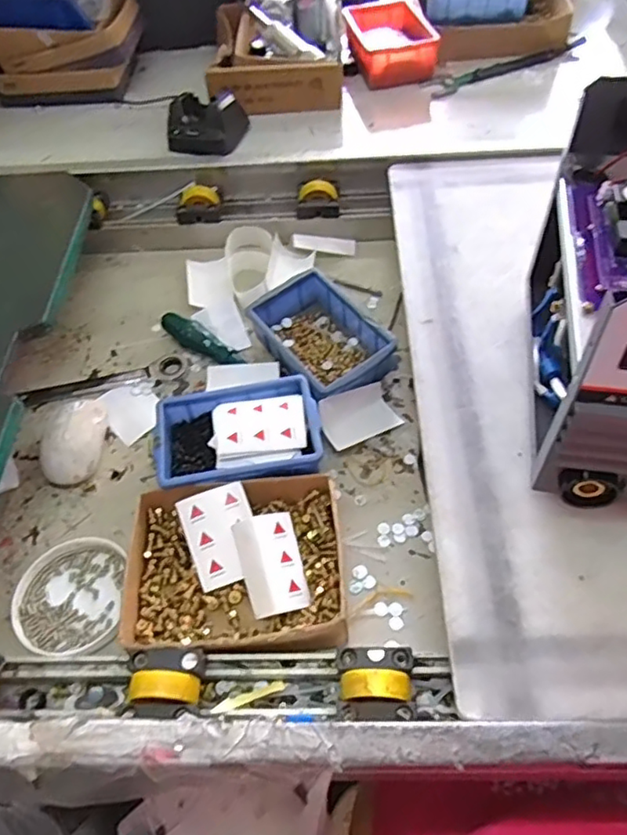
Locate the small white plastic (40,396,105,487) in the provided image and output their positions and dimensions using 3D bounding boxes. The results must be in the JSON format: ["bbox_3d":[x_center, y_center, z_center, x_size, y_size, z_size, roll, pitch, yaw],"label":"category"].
[{"bbox_3d":[-0.235,0.019,0.584,0.052,0.028,0.089,-5,54,1],"label":"small white plastic"}]

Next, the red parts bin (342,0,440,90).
[{"bbox_3d":[0.104,-0.512,0.825,0.107,0.050,0.151,-8,54,-1],"label":"red parts bin"}]

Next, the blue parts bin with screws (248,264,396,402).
[{"bbox_3d":[0.005,-0.084,0.622,0.101,0.049,0.142,-33,59,-18],"label":"blue parts bin with screws"}]

